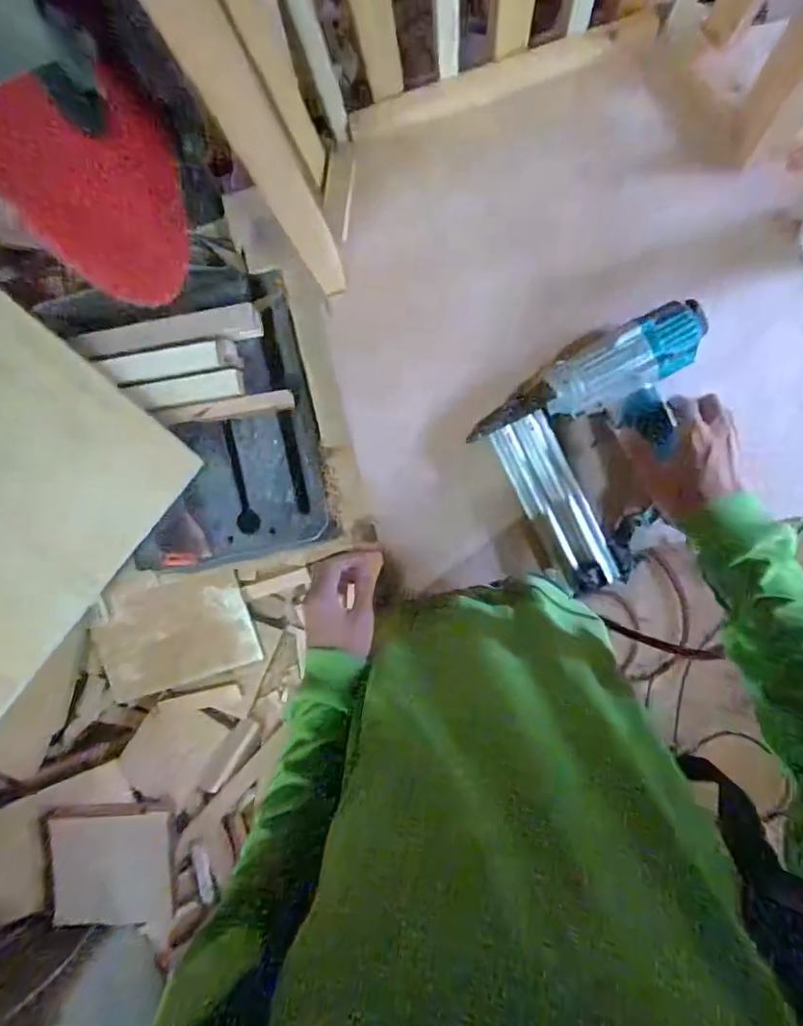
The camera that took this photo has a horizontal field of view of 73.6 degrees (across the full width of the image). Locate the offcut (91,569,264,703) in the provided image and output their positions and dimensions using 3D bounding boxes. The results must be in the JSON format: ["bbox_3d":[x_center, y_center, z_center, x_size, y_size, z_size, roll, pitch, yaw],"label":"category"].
[{"bbox_3d":[-0.568,0.295,1.347,0.380,0.022,0.265,-17,90,2],"label":"offcut"}]

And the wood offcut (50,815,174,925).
[{"bbox_3d":[-0.689,0.849,1.279,0.266,0.015,0.244,-4,82,-8],"label":"wood offcut"}]

